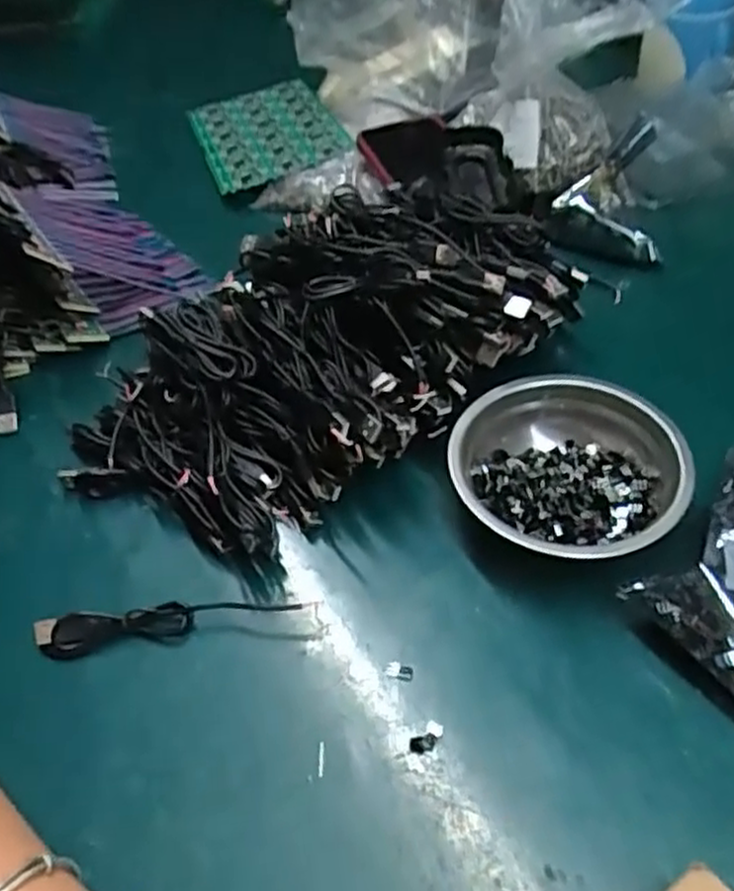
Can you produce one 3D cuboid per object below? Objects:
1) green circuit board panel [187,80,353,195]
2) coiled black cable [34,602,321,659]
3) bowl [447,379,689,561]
[{"bbox_3d":[-0.104,-0.318,0.772,0.134,0.014,0.218,-18,43,-3],"label":"green circuit board panel"},{"bbox_3d":[-0.103,0.092,0.405,0.143,0.019,0.017,-10,49,-2],"label":"coiled black cable"},{"bbox_3d":[0.115,0.016,0.437,0.124,0.033,0.127,-3,49,4],"label":"bowl"}]

